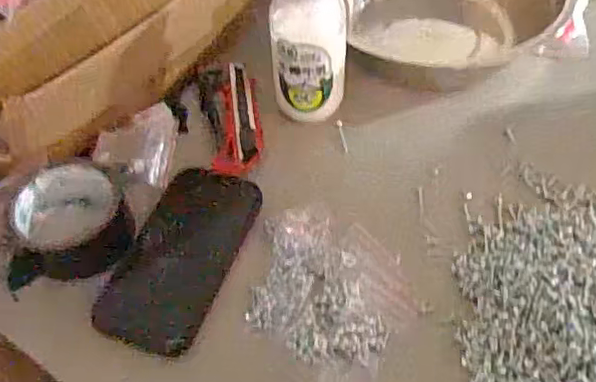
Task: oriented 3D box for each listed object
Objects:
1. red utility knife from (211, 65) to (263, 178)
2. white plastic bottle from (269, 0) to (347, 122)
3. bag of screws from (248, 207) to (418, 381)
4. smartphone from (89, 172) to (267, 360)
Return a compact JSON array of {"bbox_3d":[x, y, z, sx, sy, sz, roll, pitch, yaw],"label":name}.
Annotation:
[{"bbox_3d":[-0.057,-0.067,0.557,0.043,0.017,0.132,-5,55,-2],"label":"red utility knife"},{"bbox_3d":[0.010,-0.126,0.505,0.052,0.149,0.052,-1,55,1],"label":"white plastic bottle"},{"bbox_3d":[0.020,0.072,0.448,0.111,0.013,0.140,-36,61,-22],"label":"bag of screws"},{"bbox_3d":[-0.092,0.050,0.479,0.081,0.007,0.161,17,57,13],"label":"smartphone"}]

